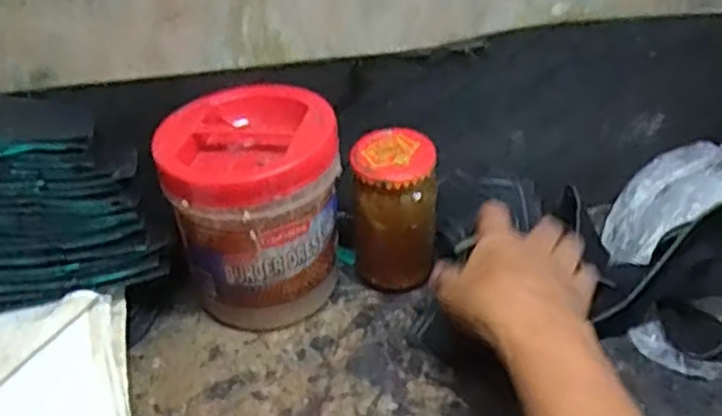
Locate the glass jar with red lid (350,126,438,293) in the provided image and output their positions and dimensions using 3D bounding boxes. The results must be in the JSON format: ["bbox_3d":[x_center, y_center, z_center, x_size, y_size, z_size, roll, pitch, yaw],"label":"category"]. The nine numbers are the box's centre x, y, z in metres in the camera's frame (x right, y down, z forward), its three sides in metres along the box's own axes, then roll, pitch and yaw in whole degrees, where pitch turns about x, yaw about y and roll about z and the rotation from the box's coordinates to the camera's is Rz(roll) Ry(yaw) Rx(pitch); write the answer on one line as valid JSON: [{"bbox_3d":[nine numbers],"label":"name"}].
[{"bbox_3d":[0.024,0.006,0.550,0.061,0.116,0.053,-2,37,1],"label":"glass jar with red lid"}]

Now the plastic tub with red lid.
[{"bbox_3d":[-0.074,0.003,0.537,0.114,0.144,0.117,-2,37,1],"label":"plastic tub with red lid"}]

